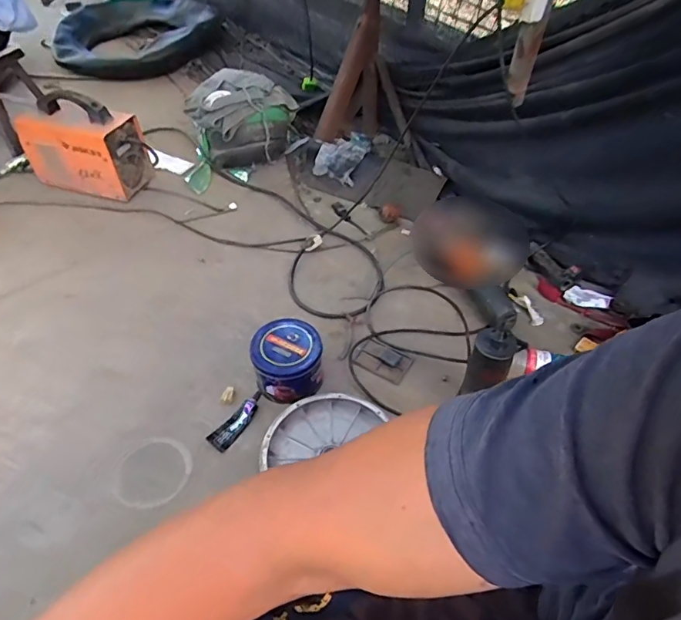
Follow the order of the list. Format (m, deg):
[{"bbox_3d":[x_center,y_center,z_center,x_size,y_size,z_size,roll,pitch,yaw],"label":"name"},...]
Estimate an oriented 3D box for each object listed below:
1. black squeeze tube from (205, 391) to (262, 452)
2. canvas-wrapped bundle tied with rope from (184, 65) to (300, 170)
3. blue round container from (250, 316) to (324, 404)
[{"bbox_3d":[-0.174,0.186,0.865,0.036,0.015,0.115,28,53,23],"label":"black squeeze tube"},{"bbox_3d":[-0.252,-0.478,1.291,0.222,0.197,0.195,-25,52,-21],"label":"canvas-wrapped bundle tied with rope"},{"bbox_3d":[-0.093,0.086,0.891,0.119,0.082,0.121,-10,48,-10],"label":"blue round container"}]

